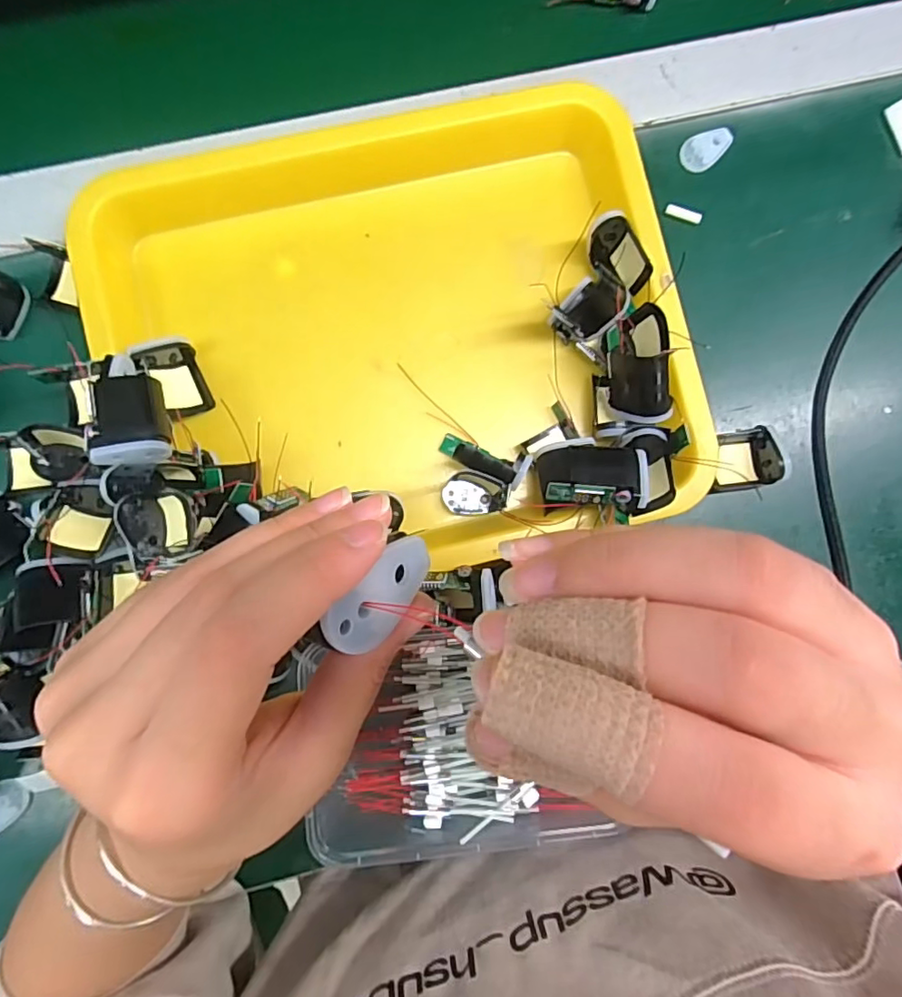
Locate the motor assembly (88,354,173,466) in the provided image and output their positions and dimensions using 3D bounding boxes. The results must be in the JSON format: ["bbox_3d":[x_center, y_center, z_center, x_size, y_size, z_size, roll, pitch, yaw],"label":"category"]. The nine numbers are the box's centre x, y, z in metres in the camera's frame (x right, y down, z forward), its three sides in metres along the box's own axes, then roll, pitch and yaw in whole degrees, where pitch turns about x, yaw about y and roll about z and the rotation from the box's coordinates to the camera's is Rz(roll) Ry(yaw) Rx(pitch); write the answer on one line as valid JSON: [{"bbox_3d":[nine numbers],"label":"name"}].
[{"bbox_3d":[-0.170,-0.044,0.295,0.036,0.024,0.059,-3,76,-35],"label":"motor assembly"}]

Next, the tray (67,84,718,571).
[{"bbox_3d":[-0.029,-0.092,0.329,0.317,0.035,0.260,-13,88,-4],"label":"tray"}]

